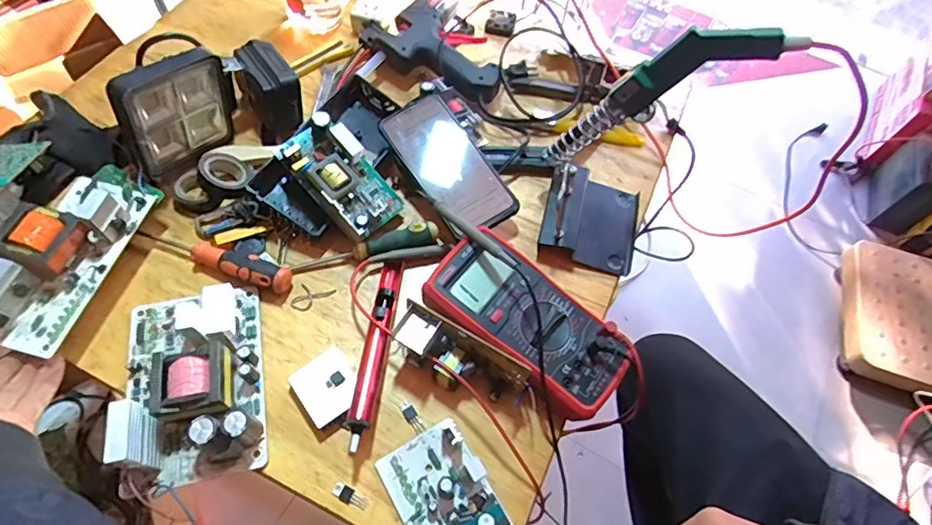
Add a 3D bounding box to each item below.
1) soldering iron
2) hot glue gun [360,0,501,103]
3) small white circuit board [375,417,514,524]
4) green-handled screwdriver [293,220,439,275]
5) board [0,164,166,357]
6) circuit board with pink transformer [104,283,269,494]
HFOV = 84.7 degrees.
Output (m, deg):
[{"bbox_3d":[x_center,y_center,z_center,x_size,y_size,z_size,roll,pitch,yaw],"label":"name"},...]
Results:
[{"bbox_3d":[0.160,-0.151,0.456,0.054,0.227,0.026,28,53,-34],"label":"soldering iron"},{"bbox_3d":[-0.037,-0.270,0.634,0.193,0.033,0.097,26,62,10],"label":"hot glue gun"},{"bbox_3d":[-0.004,0.195,0.385,0.071,0.041,0.146,-27,66,-18],"label":"small white circuit board"},{"bbox_3d":[-0.099,-0.012,0.507,0.145,0.027,0.022,-13,62,-11],"label":"green-handled screwdriver"},{"bbox_3d":[-0.353,-0.017,0.441,0.087,0.051,0.175,21,59,7],"label":"board"},{"bbox_3d":[-0.231,0.093,0.422,0.108,0.052,0.160,-10,62,-10],"label":"circuit board with pink transformer"}]

